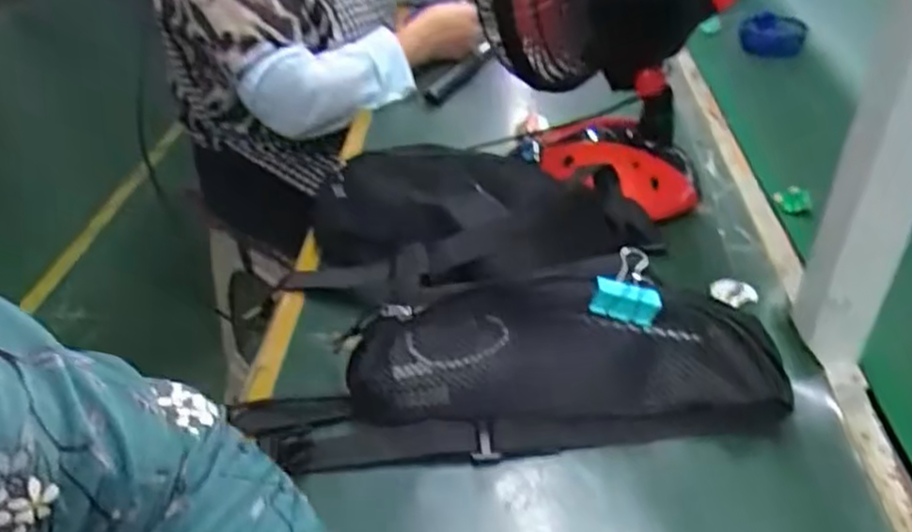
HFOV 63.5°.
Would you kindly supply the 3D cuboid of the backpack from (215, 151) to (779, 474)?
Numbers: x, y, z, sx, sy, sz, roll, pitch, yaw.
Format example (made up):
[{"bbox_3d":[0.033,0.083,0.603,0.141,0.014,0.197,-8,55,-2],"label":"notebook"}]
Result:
[{"bbox_3d":[0.028,-0.003,0.584,0.348,0.091,0.322,-3,37,-1],"label":"backpack"}]

